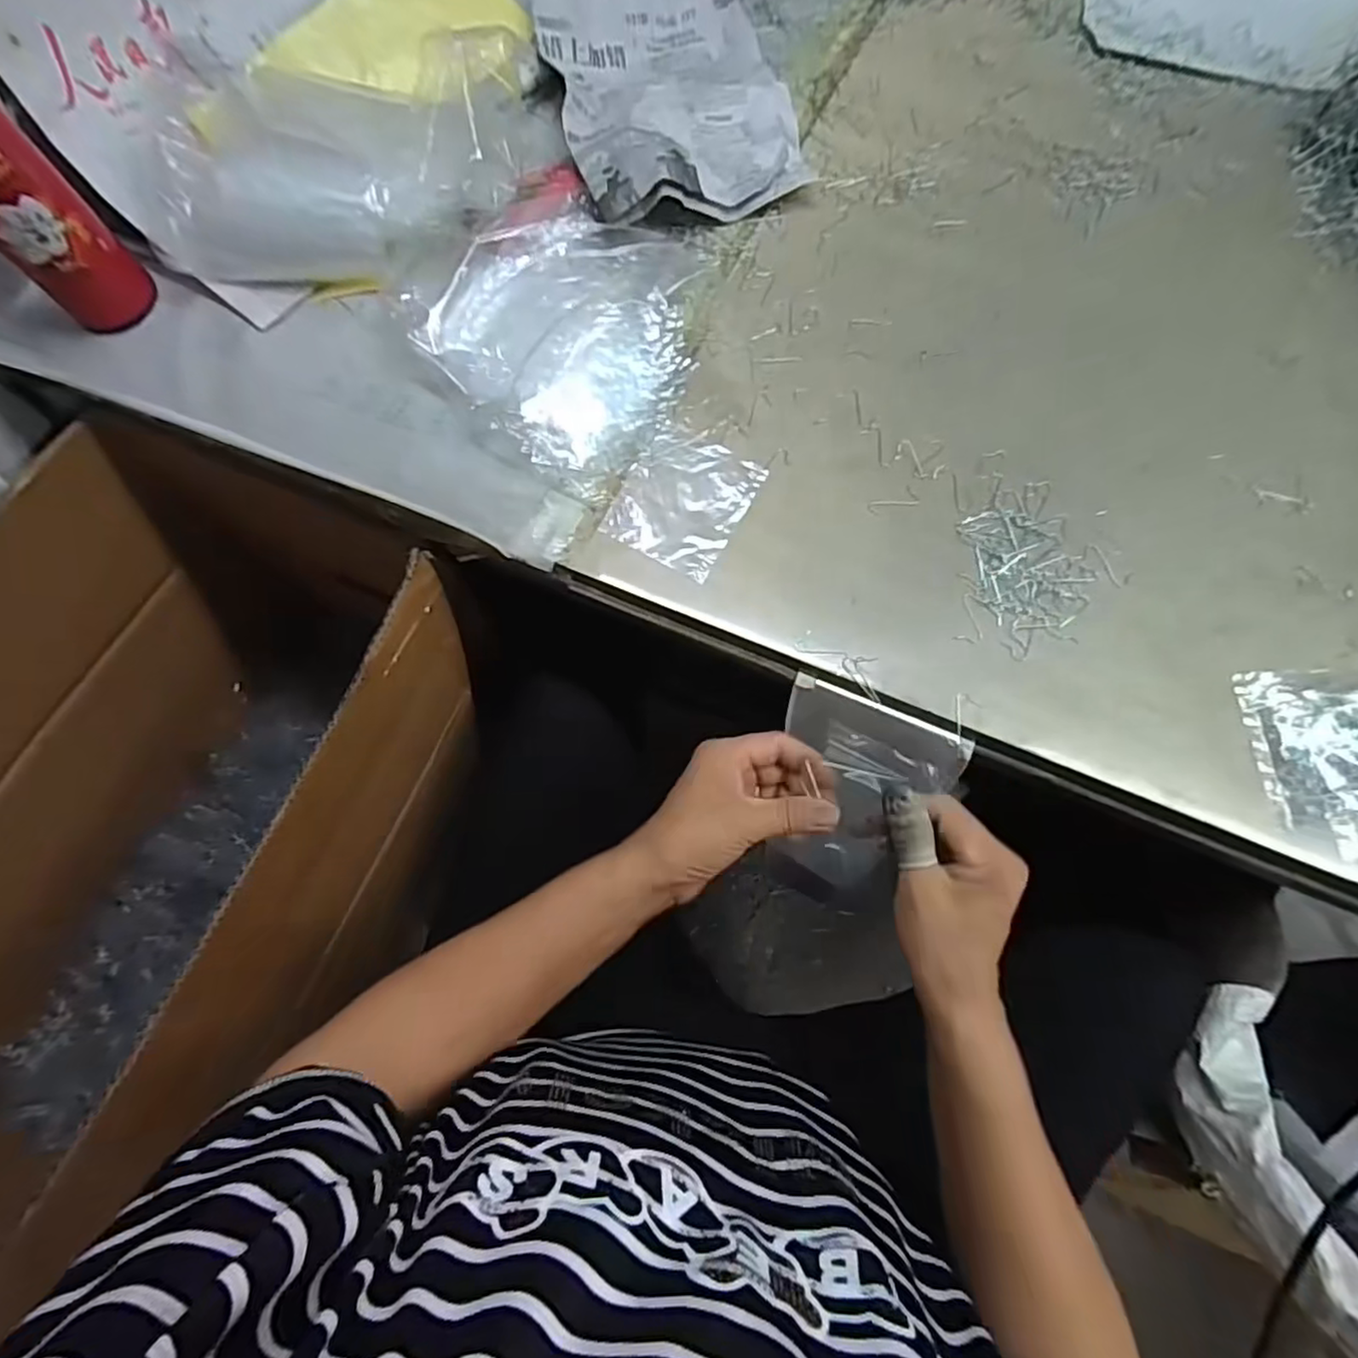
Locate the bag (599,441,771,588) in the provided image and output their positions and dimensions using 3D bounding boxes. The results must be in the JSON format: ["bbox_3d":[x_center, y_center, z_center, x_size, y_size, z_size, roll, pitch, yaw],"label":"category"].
[{"bbox_3d":[0.003,-0.125,0.458,0.084,0.006,0.097,28,73,10],"label":"bag"}]

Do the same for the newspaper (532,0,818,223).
[{"bbox_3d":[-0.008,-0.511,0.566,0.198,0.055,0.298,-14,71,-4],"label":"newspaper"}]

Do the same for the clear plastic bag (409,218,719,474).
[{"bbox_3d":[-0.078,-0.267,0.497,0.189,0.024,0.221,23,72,8],"label":"clear plastic bag"}]

